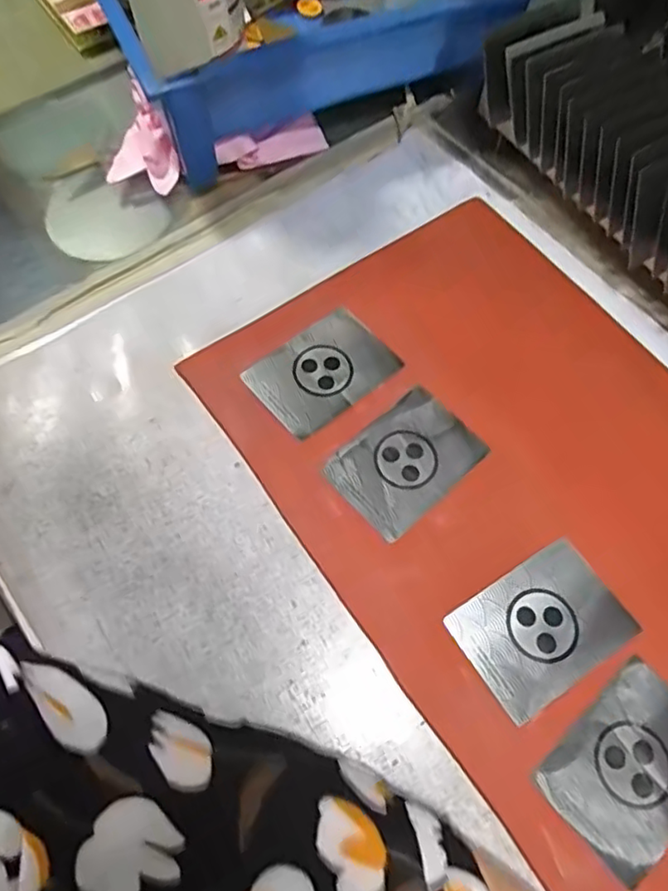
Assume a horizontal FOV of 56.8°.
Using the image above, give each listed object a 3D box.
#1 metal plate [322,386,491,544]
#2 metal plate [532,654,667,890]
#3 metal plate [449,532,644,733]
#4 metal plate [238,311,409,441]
[{"bbox_3d":[0.043,0.009,0.369,0.085,0.006,0.060,-40,71,-18],"label":"metal plate"},{"bbox_3d":[0.147,0.155,0.300,0.085,0.004,0.061,-38,70,-18],"label":"metal plate"},{"bbox_3d":[0.112,0.095,0.330,0.086,0.004,0.062,-30,68,-15],"label":"metal plate"},{"bbox_3d":[-0.006,-0.048,0.395,0.088,0.006,0.060,-35,69,-17],"label":"metal plate"}]

